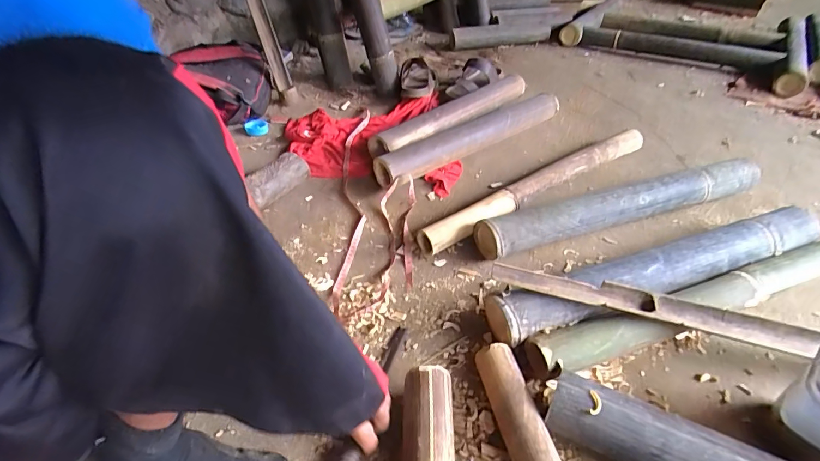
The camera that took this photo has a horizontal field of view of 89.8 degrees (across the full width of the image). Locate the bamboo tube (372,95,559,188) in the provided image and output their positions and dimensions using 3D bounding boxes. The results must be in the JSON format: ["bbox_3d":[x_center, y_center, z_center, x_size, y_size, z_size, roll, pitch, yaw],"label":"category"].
[{"bbox_3d":[0.146,-0.225,0.974,0.473,0.077,0.078,-23,46,-24],"label":"bamboo tube"}]

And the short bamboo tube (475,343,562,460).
[{"bbox_3d":[0.137,0.251,0.494,0.052,0.054,0.239,-9,42,-8],"label":"short bamboo tube"}]

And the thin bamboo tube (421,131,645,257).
[{"bbox_3d":[0.278,-0.102,0.846,0.588,0.063,0.060,-24,46,-23],"label":"thin bamboo tube"}]

